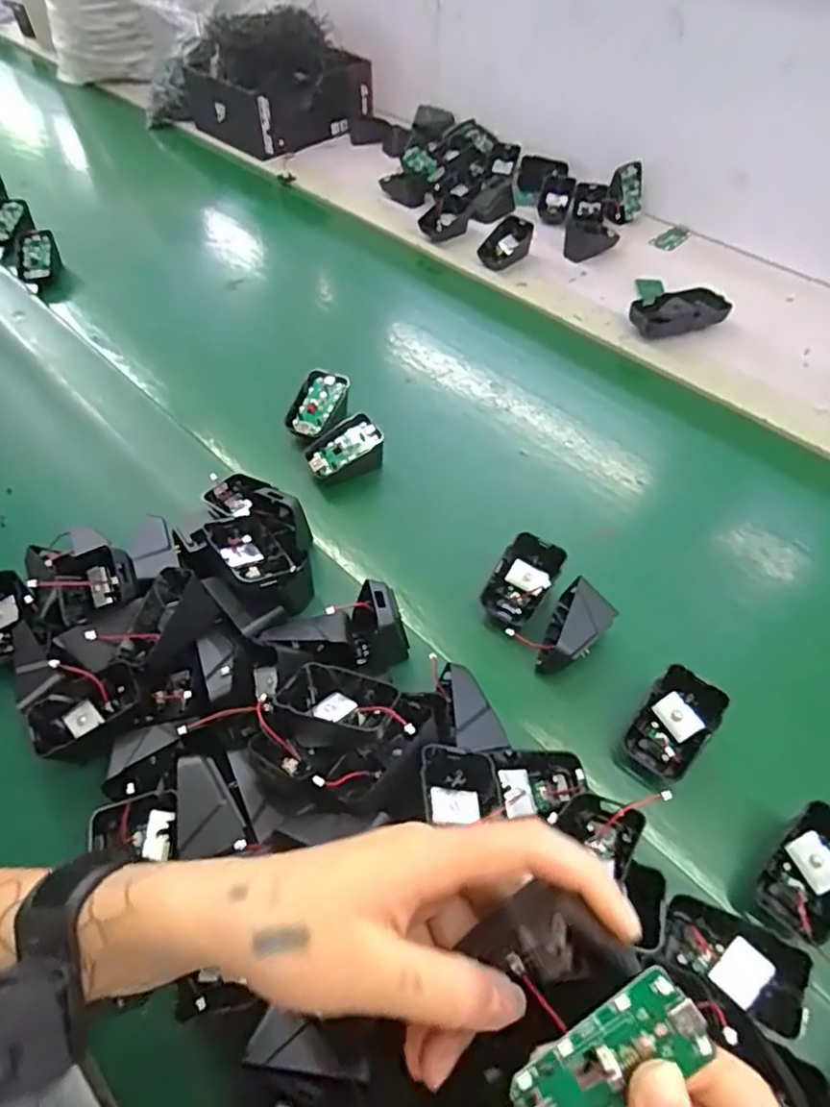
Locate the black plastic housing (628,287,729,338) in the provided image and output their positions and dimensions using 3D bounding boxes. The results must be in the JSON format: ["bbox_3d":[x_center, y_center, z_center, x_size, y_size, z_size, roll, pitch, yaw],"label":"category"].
[{"bbox_3d":[0.290,-0.266,0.696,0.110,0.034,0.058,-20,55,-13],"label":"black plastic housing"}]

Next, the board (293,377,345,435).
[{"bbox_3d":[-0.093,-0.141,0.595,0.030,0.012,0.061,25,79,19],"label":"board"}]

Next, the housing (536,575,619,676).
[{"bbox_3d":[0.115,0.058,0.455,0.042,0.047,0.065,27,58,20],"label":"housing"}]

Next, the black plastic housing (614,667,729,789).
[{"bbox_3d":[0.167,0.114,0.408,0.042,0.034,0.066,34,60,24],"label":"black plastic housing"}]

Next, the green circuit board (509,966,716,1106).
[{"bbox_3d":[0.059,0.156,0.189,0.063,0.006,0.029,-35,85,-3],"label":"green circuit board"}]

